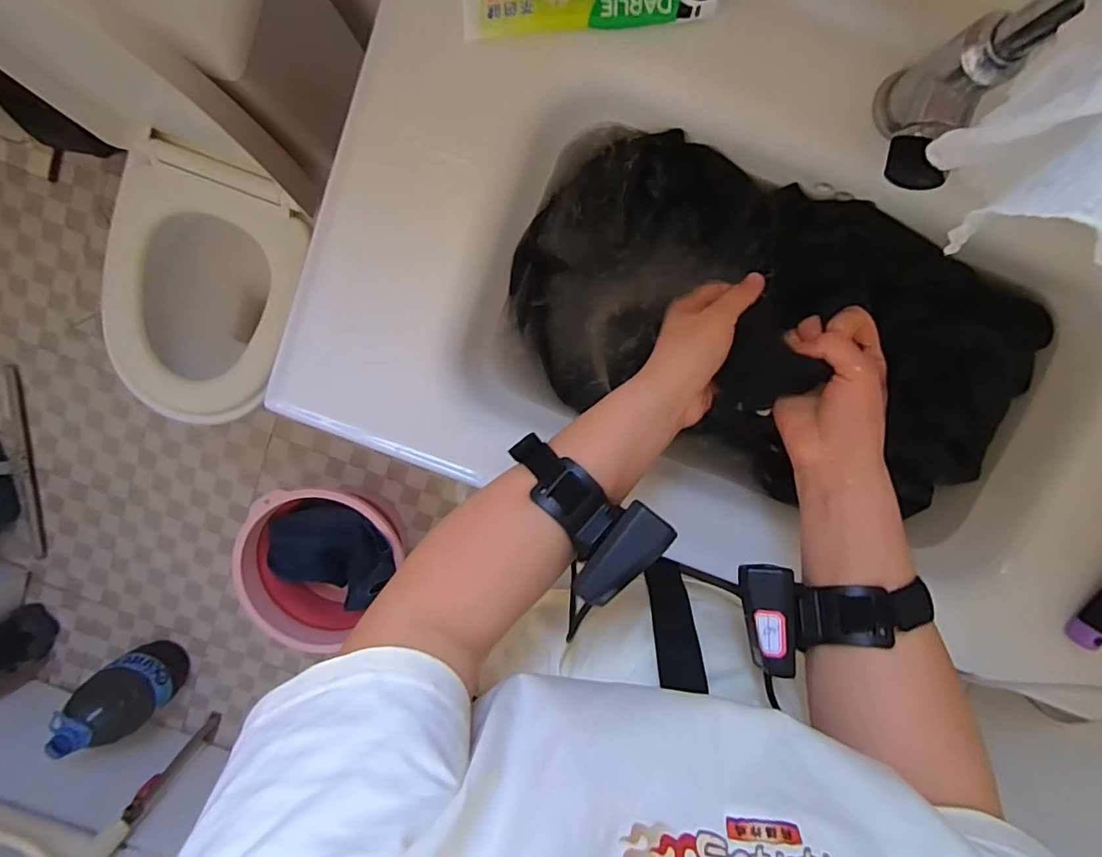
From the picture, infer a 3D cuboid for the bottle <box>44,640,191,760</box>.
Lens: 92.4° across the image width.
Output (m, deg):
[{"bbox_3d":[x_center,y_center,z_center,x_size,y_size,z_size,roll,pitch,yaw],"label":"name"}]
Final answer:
[{"bbox_3d":[-1.025,0.643,1.272,0.133,0.326,0.161,-38,96,7],"label":"bottle"}]

